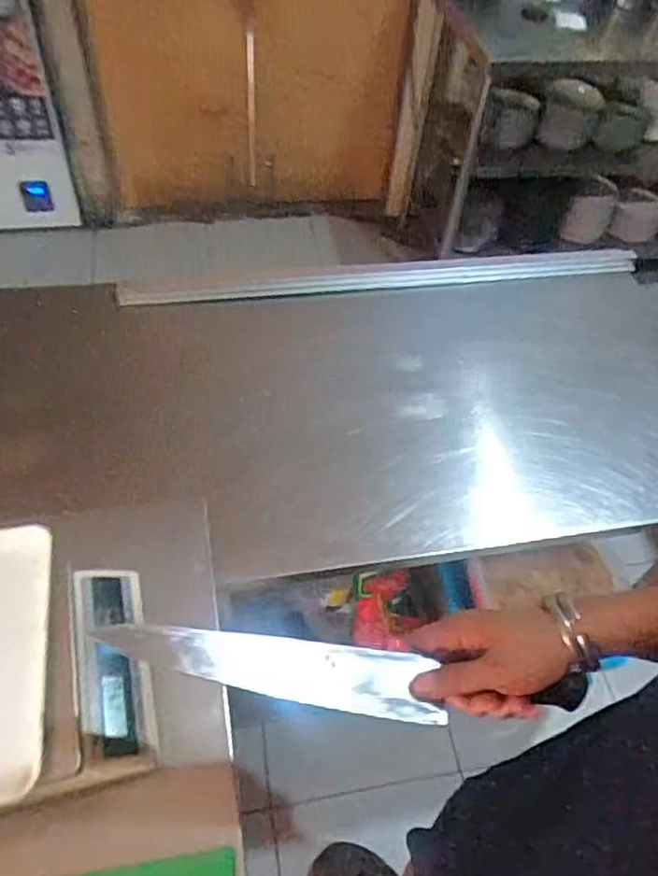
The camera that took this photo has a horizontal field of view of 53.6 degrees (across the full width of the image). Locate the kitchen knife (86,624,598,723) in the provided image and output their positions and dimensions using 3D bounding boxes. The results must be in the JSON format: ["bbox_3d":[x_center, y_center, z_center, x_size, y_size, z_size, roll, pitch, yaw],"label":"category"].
[{"bbox_3d":[0.024,0.179,0.487,0.374,0.017,0.046,13,43,-13],"label":"kitchen knife"}]

